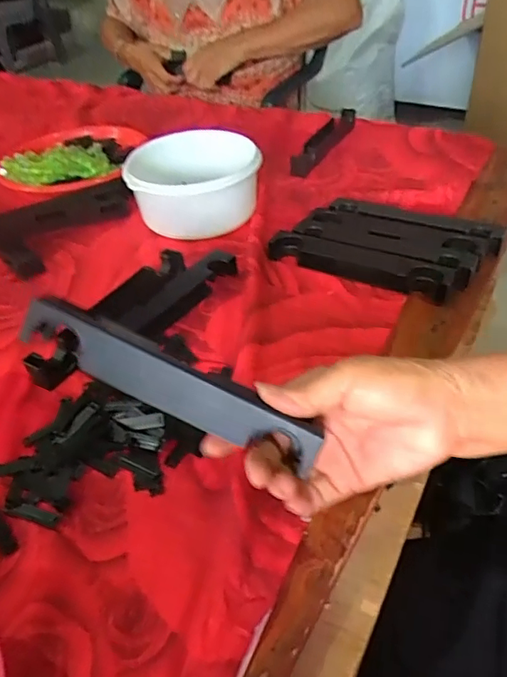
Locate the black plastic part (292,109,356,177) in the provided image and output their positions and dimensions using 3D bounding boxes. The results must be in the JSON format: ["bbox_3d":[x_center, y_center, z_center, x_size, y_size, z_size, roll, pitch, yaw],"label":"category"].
[{"bbox_3d":[0.109,-0.301,0.792,0.029,0.032,0.175,20,48,26],"label":"black plastic part"}]

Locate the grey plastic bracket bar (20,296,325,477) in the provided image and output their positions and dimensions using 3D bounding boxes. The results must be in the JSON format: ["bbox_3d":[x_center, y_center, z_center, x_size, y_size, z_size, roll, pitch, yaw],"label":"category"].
[{"bbox_3d":[-0.051,0.026,0.327,0.192,0.032,0.022,25,6,3],"label":"grey plastic bracket bar"}]

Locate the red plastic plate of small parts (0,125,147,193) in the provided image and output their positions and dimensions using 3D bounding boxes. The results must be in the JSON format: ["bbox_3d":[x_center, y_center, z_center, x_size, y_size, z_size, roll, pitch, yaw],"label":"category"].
[{"bbox_3d":[-0.278,-0.281,0.803,0.193,0.035,0.215,1,43,7],"label":"red plastic plate of small parts"}]

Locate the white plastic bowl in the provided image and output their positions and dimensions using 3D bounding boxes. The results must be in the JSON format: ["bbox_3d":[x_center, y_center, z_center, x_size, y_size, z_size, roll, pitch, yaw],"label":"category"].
[{"bbox_3d":[-0.071,-0.190,0.651,0.160,0.078,0.138,-4,42,1],"label":"white plastic bowl"}]

